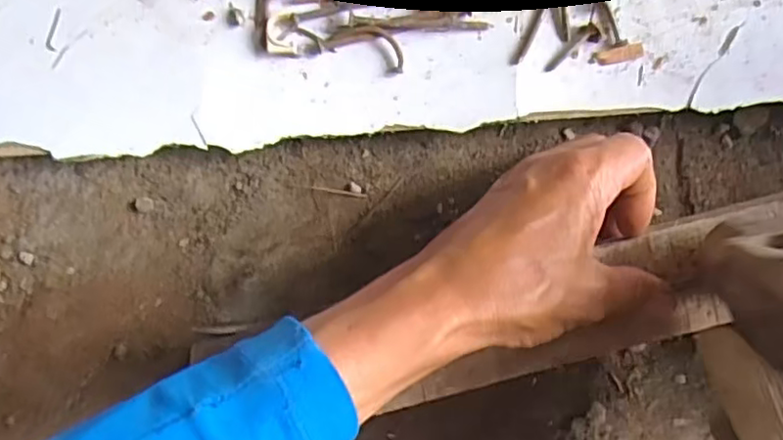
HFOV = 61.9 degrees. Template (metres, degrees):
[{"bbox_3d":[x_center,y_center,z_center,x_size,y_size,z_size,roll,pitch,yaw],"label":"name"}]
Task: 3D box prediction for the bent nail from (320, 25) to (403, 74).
[{"bbox_3d":[-0.013,-0.090,0.336,0.043,0.005,0.018,18,92,-4],"label":"bent nail"}]

